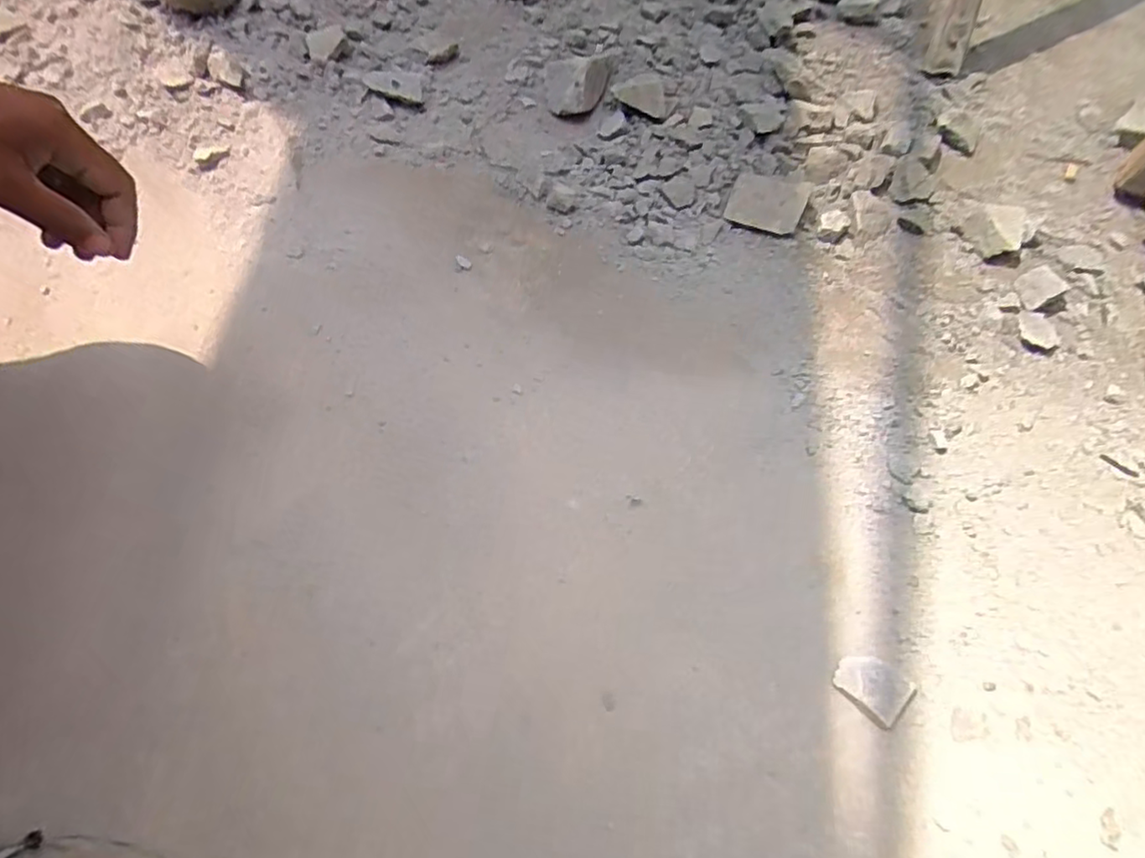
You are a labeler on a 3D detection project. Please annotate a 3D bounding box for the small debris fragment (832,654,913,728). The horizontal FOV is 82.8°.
[{"bbox_3d":[0.225,0.190,0.486,0.048,0.014,0.040,38,68,14],"label":"small debris fragment"}]

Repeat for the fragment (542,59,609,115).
[{"bbox_3d":[0.003,-0.401,0.748,0.069,0.038,0.070,1,64,-3],"label":"fragment"}]

